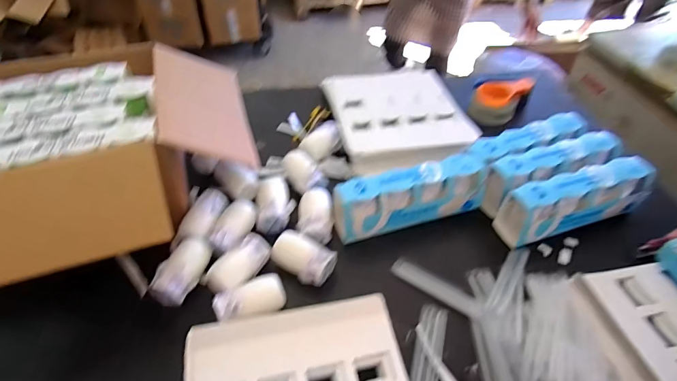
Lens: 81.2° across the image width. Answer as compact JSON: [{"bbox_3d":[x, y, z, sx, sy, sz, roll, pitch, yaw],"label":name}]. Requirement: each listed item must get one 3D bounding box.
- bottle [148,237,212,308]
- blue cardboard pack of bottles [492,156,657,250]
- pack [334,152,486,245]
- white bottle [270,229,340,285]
[{"bbox_3d":[-0.246,0.123,0.619,0.056,0.041,0.104,17,49,14],"label":"bottle"},{"bbox_3d":[0.429,0.019,0.717,0.271,0.101,0.073,-12,48,-13],"label":"blue cardboard pack of bottles"},{"bbox_3d":[0.130,0.010,0.715,0.274,0.094,0.072,-13,49,-14],"label":"pack"},{"bbox_3d":[-0.057,0.108,0.648,0.097,0.046,0.064,26,51,21],"label":"white bottle"}]

